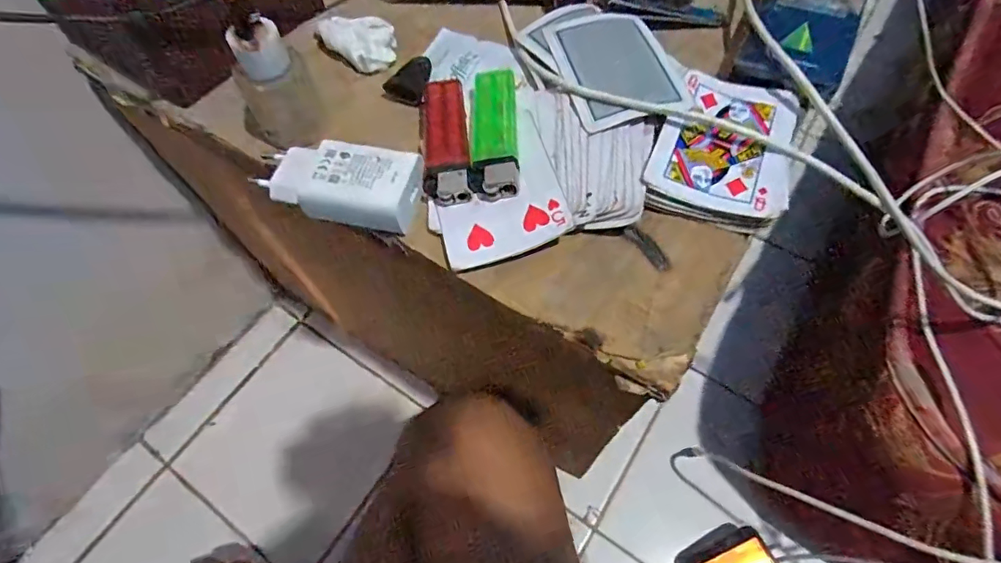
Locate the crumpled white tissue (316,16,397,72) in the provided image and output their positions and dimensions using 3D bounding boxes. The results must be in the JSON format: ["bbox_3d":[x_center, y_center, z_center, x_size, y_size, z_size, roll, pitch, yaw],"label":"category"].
[{"bbox_3d":[-0.087,-0.152,0.317,0.039,0.011,0.049,-35,66,-15],"label":"crumpled white tissue"}]

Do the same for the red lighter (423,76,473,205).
[{"bbox_3d":[-0.028,-0.075,0.266,0.023,0.011,0.078,-4,62,0],"label":"red lighter"}]

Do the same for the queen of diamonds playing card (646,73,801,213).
[{"bbox_3d":[0.117,-0.075,0.261,0.065,0.006,0.091,18,64,12],"label":"queen of diamonds playing card"}]

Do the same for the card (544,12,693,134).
[{"bbox_3d":[0.064,-0.123,0.284,0.062,0.005,0.084,-13,63,-5],"label":"card"}]

